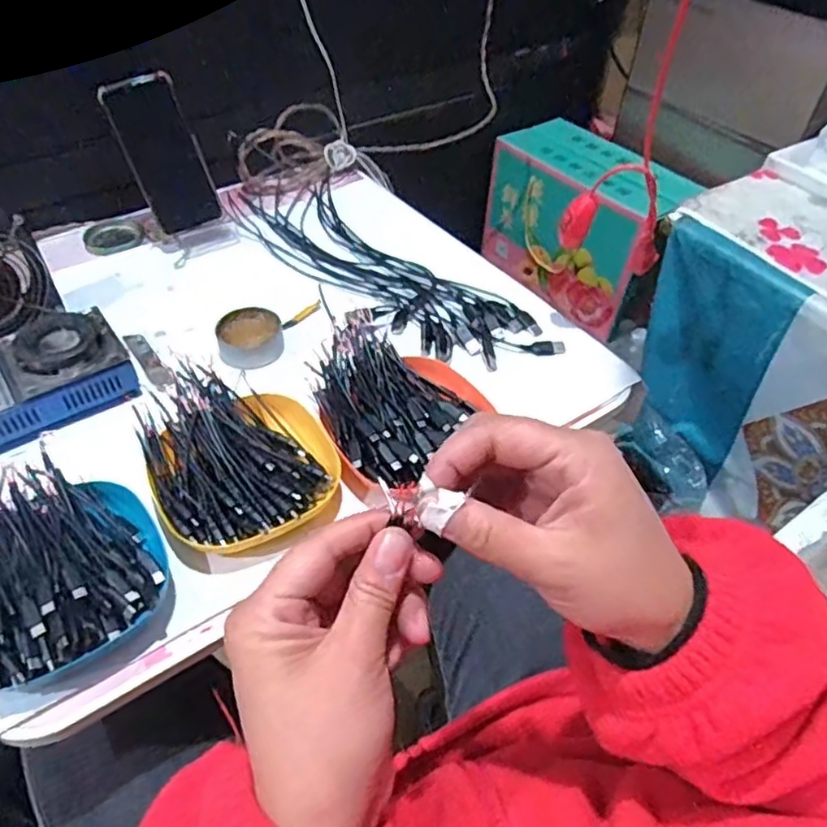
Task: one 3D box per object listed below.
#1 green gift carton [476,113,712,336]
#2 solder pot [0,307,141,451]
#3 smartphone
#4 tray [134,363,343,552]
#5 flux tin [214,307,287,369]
[{"bbox_3d":[0.294,-0.330,1.126,0.158,0.235,0.321,-28,55,-25],"label":"green gift carton"},{"bbox_3d":[-0.333,-0.029,0.564,0.150,0.061,0.100,-29,55,-26],"label":"solder pot"},{"bbox_3d":[-0.283,-0.295,0.732,0.081,0.163,0.012,-29,27,-21],"label":"smartphone"},{"bbox_3d":[-0.140,0.035,0.514,0.136,0.047,0.167,-20,52,-20],"label":"tray"},{"bbox_3d":[-0.162,-0.077,0.634,0.063,0.026,0.056,-10,49,-12],"label":"flux tin"}]

